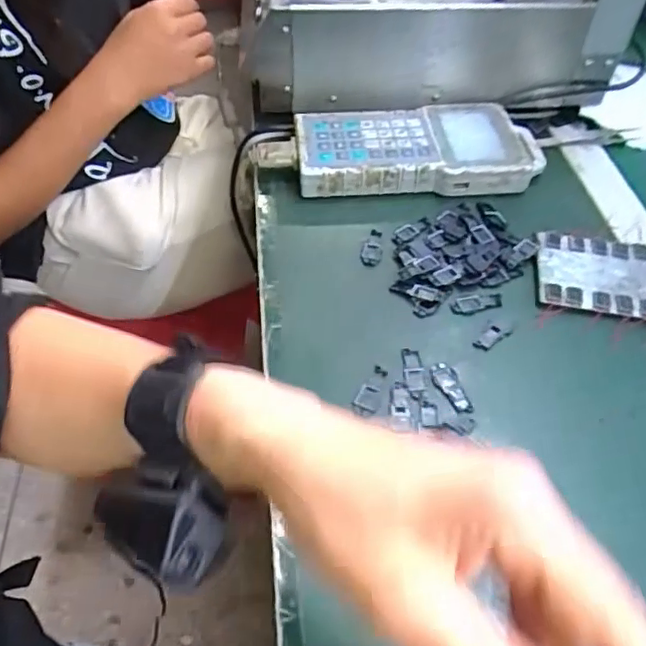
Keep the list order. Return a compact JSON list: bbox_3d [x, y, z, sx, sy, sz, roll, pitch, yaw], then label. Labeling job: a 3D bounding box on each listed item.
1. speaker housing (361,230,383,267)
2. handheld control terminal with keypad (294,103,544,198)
[{"bbox_3d":[0.040,-0.061,0.483,0.017,0.008,0.037,6,50,4],"label":"speaker housing"},{"bbox_3d":[0.091,-0.161,0.550,0.230,0.039,0.105,-4,50,-4],"label":"handheld control terminal with keypad"}]

